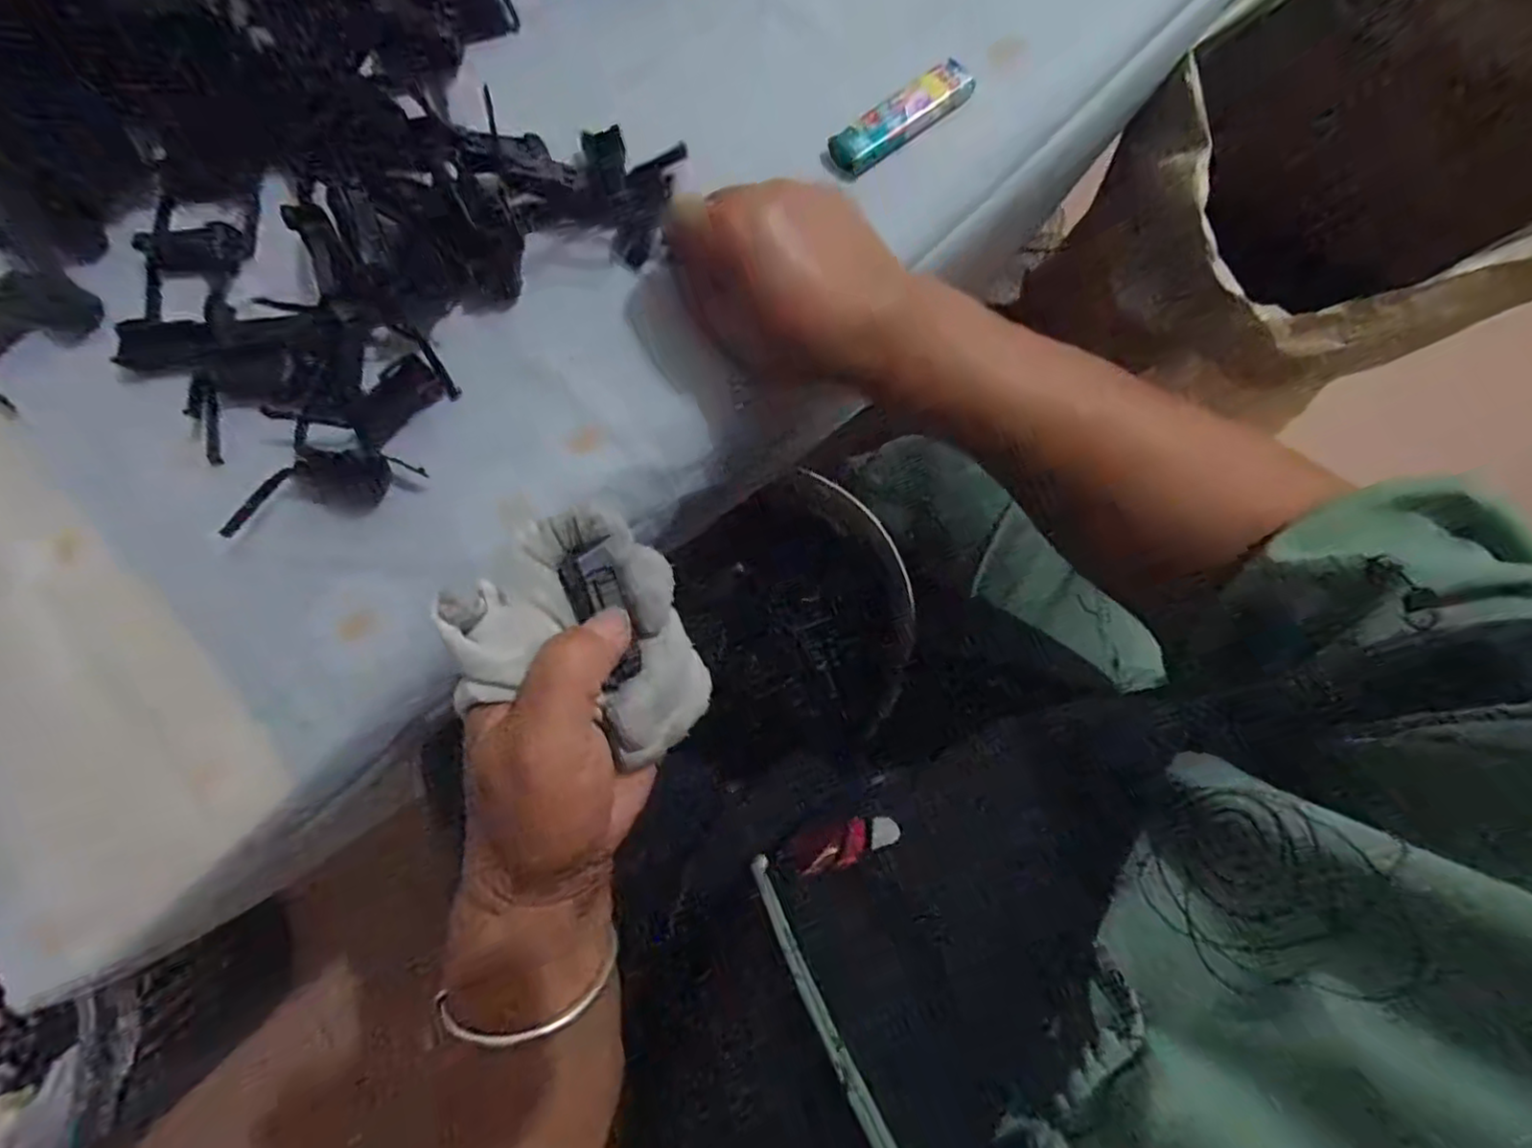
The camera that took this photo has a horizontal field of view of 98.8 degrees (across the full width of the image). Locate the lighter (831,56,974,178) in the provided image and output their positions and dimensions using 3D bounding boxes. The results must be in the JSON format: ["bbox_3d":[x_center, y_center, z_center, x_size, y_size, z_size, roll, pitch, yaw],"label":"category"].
[{"bbox_3d":[0.071,-0.234,0.337,0.079,0.010,0.025,-36,81,-6],"label":"lighter"}]

